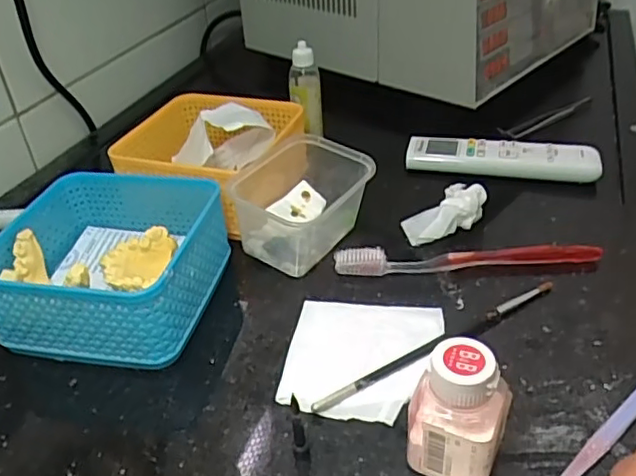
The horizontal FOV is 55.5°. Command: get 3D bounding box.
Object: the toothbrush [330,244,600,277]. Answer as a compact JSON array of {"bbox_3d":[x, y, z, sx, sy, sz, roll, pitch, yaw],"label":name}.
[{"bbox_3d":[0.108,0.015,0.440,0.189,0.015,0.018,-2,35,4],"label":"toothbrush"}]

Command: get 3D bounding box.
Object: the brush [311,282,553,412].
[{"bbox_3d":[0.079,0.065,0.375,0.186,0.008,0.013,-22,39,-22],"label":"brush"}]

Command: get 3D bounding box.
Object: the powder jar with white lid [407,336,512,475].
[{"bbox_3d":[0.068,0.085,0.292,0.042,0.070,0.033,13,39,24],"label":"powder jar with white lid"}]

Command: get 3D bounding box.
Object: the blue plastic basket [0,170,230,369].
[{"bbox_3d":[-0.145,0.018,0.421,0.138,0.065,0.130,4,36,12],"label":"blue plastic basket"}]

